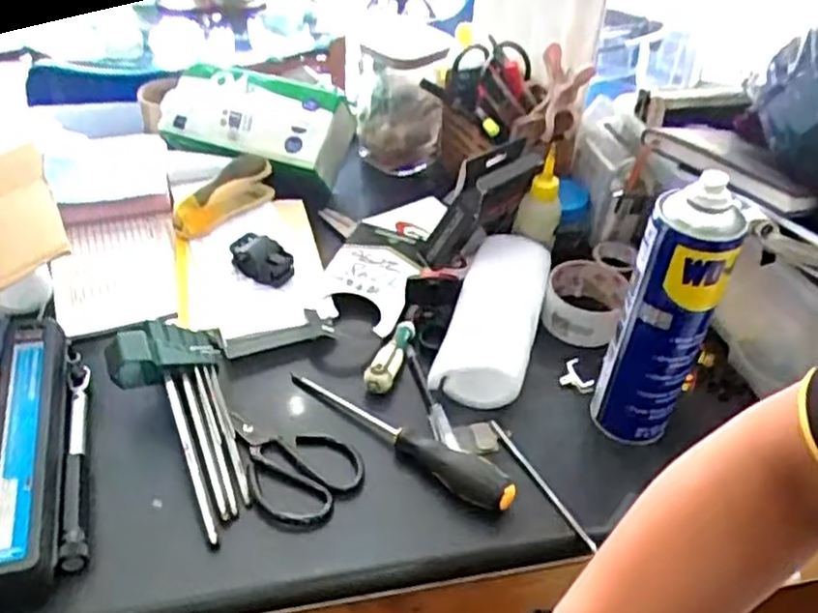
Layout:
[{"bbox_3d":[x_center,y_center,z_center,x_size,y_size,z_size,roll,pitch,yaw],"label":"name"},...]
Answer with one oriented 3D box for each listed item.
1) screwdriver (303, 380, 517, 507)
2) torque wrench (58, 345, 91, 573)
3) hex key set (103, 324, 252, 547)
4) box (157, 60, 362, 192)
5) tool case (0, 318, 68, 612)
[{"bbox_3d":[-0.004,0.103,0.614,0.209,0.029,0.028,29,47,26],"label":"screwdriver"},{"bbox_3d":[-0.262,0.110,0.587,0.016,0.026,0.205,-9,42,-15],"label":"torque wrench"},{"bbox_3d":[-0.177,0.091,0.611,0.095,0.059,0.208,-18,58,-23],"label":"hex key set"},{"bbox_3d":[-0.187,-0.221,0.896,0.222,0.096,0.111,14,42,12],"label":"box"},{"bbox_3d":[-0.293,0.108,0.587,0.059,0.049,0.257,-9,42,-15],"label":"tool case"}]

